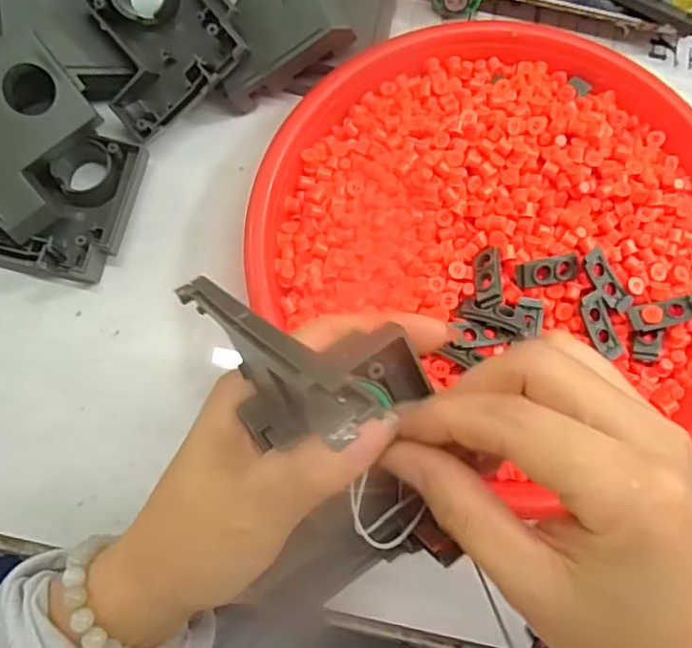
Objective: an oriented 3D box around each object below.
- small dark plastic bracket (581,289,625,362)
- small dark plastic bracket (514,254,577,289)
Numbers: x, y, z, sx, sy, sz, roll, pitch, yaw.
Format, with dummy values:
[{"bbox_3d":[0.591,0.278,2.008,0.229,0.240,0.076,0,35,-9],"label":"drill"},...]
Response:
[{"bbox_3d":[0.129,0.001,0.313,0.014,0.004,0.036,-26,99,-7],"label":"small dark plastic bracket"},{"bbox_3d":[0.101,-0.027,0.311,0.032,0.008,0.013,-13,78,-5],"label":"small dark plastic bracket"}]

